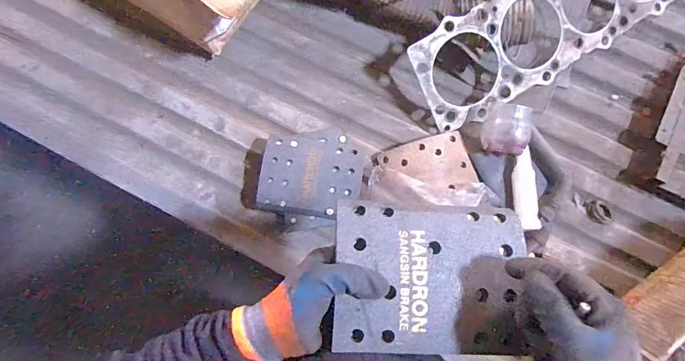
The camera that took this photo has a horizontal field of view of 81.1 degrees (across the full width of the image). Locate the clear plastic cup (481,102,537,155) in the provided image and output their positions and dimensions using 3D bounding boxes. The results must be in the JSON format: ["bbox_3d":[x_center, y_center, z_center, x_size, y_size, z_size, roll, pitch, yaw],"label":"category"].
[{"bbox_3d":[0.331,-0.101,0.807,0.081,0.086,0.085,0,78,1],"label":"clear plastic cup"}]

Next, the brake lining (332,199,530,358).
[{"bbox_3d":[0.090,0.097,0.405,0.190,0.035,0.148,2,77,0],"label":"brake lining"}]

